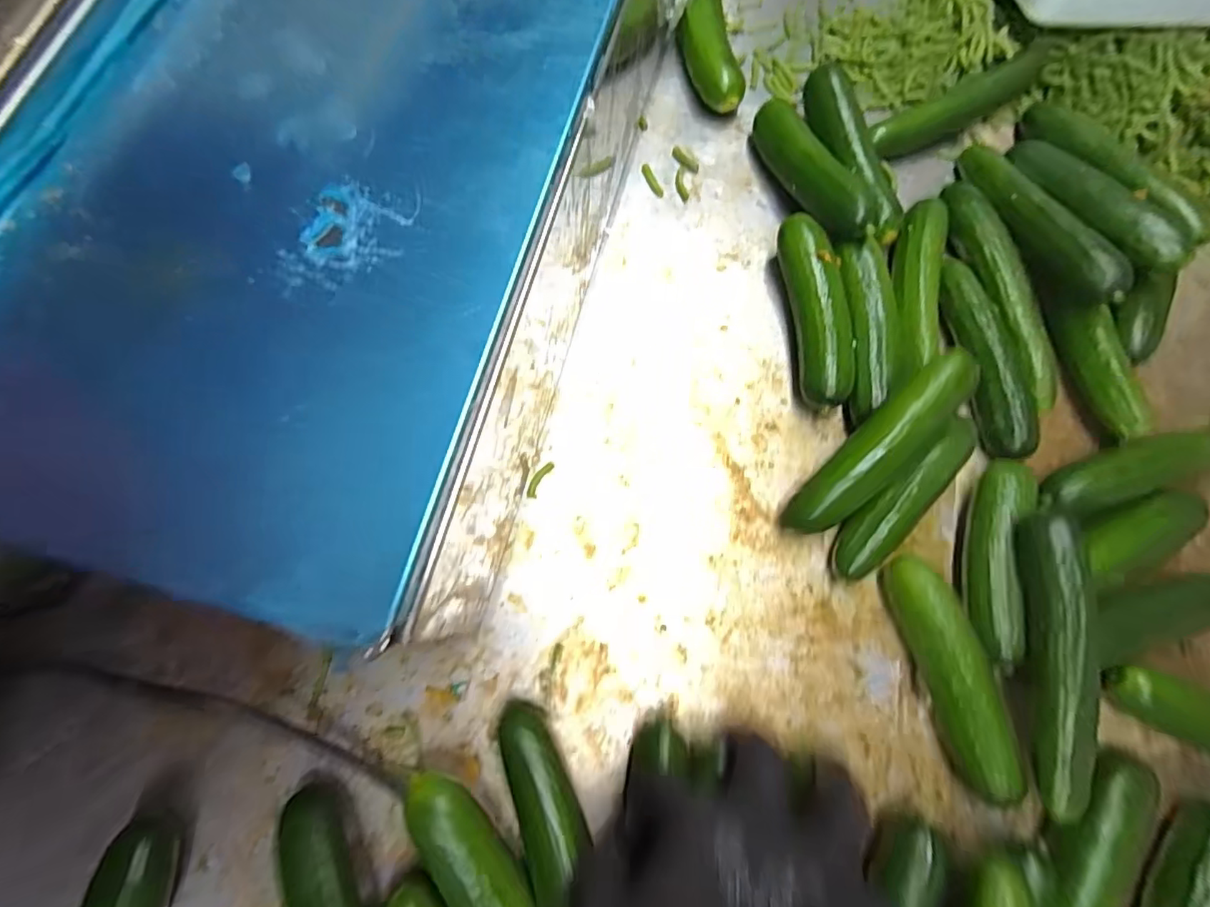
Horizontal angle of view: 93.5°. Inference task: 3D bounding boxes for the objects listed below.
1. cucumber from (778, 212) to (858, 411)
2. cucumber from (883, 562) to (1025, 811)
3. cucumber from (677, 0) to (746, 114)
[{"bbox_3d":[0.138,-0.092,0.373,0.037,0.040,0.126,-4,75,-2],"label":"cucumber"},{"bbox_3d":[0.187,0.119,0.311,0.025,0.037,0.123,-13,75,-5],"label":"cucumber"},{"bbox_3d":[0.076,-0.304,0.422,0.035,0.028,0.098,-15,98,-5],"label":"cucumber"}]

